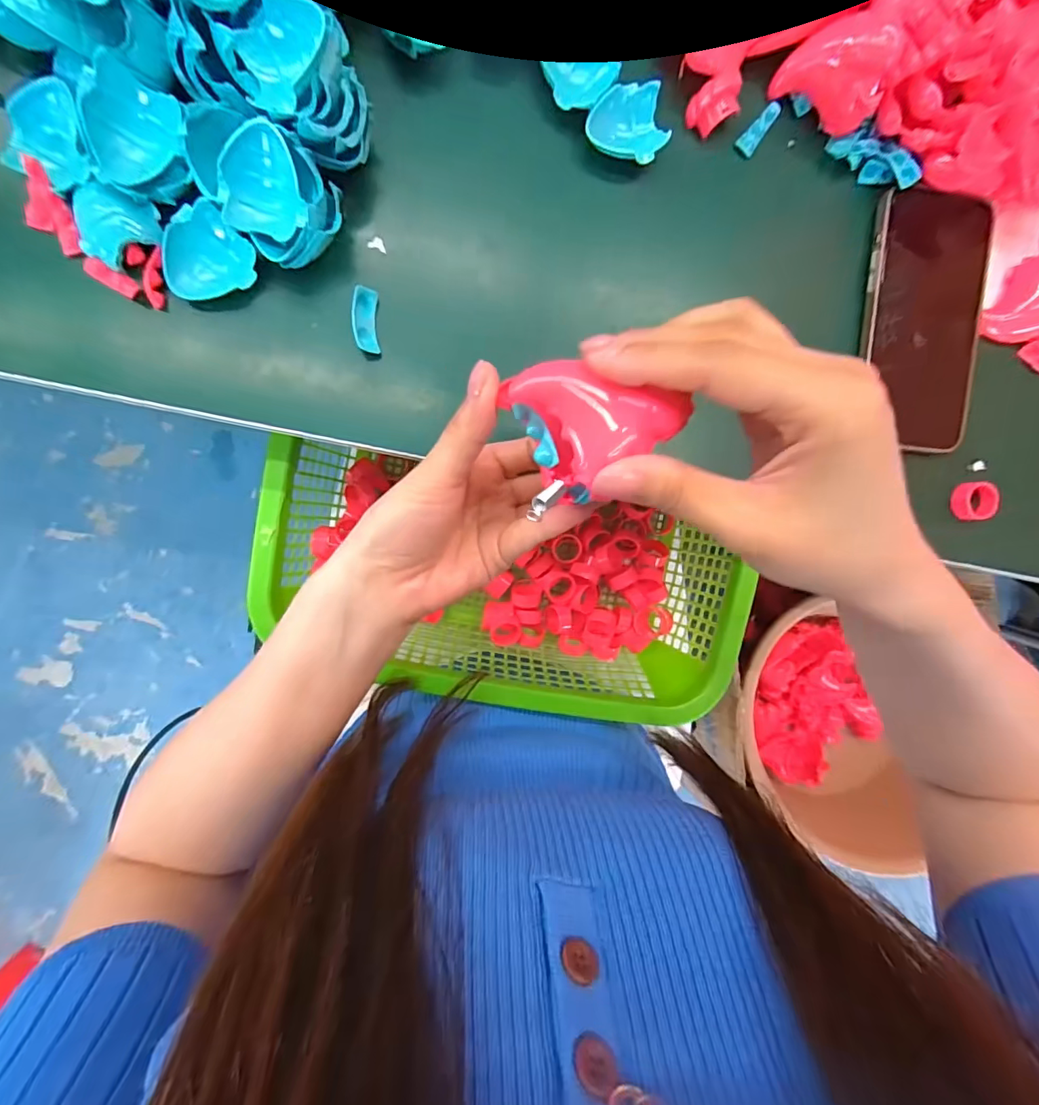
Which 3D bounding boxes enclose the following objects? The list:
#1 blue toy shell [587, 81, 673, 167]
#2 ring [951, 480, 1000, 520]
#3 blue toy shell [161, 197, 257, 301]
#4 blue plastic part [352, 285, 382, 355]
[{"bbox_3d":[0.059,-0.238,0.271,0.043,0.006,0.037,-12,96,-8],"label":"blue toy shell"},{"bbox_3d":[0.310,-0.035,0.333,0.026,0.012,0.026,-1,94,-9],"label":"ring"},{"bbox_3d":[-0.157,-0.147,0.242,0.043,0.012,0.038,-37,99,-5],"label":"blue toy shell"},{"bbox_3d":[-0.083,-0.125,0.263,0.013,0.009,0.033,-2,95,-9],"label":"blue plastic part"}]

